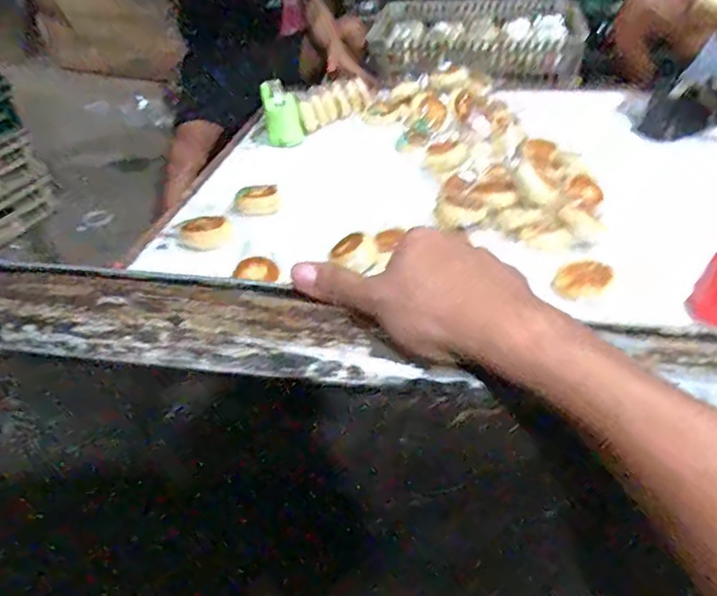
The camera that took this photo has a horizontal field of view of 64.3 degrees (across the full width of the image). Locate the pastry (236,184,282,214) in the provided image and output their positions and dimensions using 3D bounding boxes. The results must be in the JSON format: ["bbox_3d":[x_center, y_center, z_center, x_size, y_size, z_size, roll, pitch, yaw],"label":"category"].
[{"bbox_3d":[-0.227,-0.222,1.302,0.102,0.051,0.040,-12,42,-9],"label":"pastry"}]

